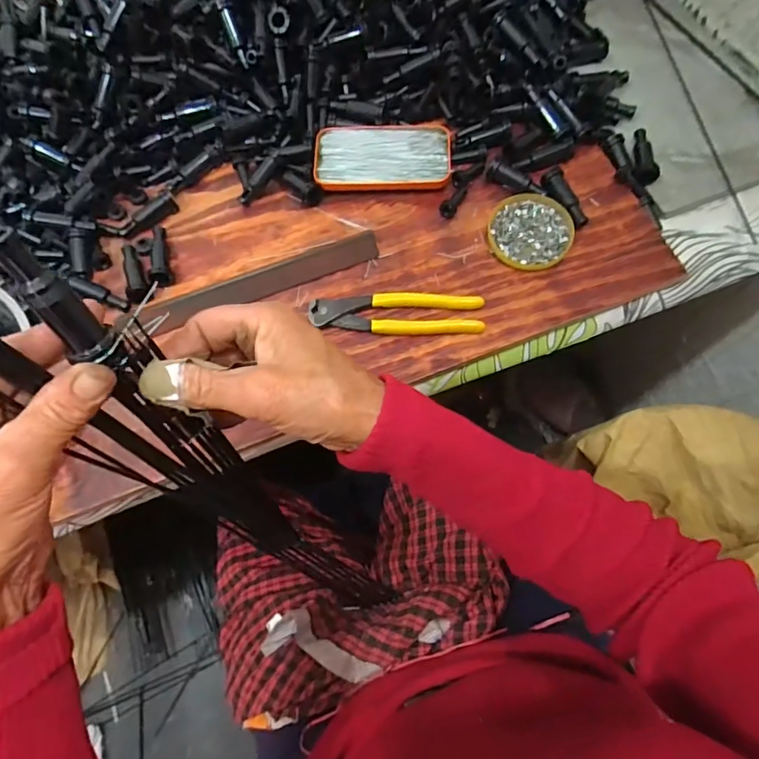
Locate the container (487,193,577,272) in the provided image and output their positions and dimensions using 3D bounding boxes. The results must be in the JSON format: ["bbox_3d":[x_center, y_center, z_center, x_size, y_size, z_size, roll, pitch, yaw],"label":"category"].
[{"bbox_3d":[0.153,-0.153,0.513,0.082,0.010,0.085,-1,70,2],"label":"container"}]

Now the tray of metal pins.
[{"bbox_3d":[0.003,-0.240,0.540,0.144,0.018,0.072,0,70,2],"label":"tray of metal pins"}]

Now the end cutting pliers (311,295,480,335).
[{"bbox_3d":[0.017,-0.063,0.487,0.164,0.015,0.038,-2,70,2],"label":"end cutting pliers"}]

